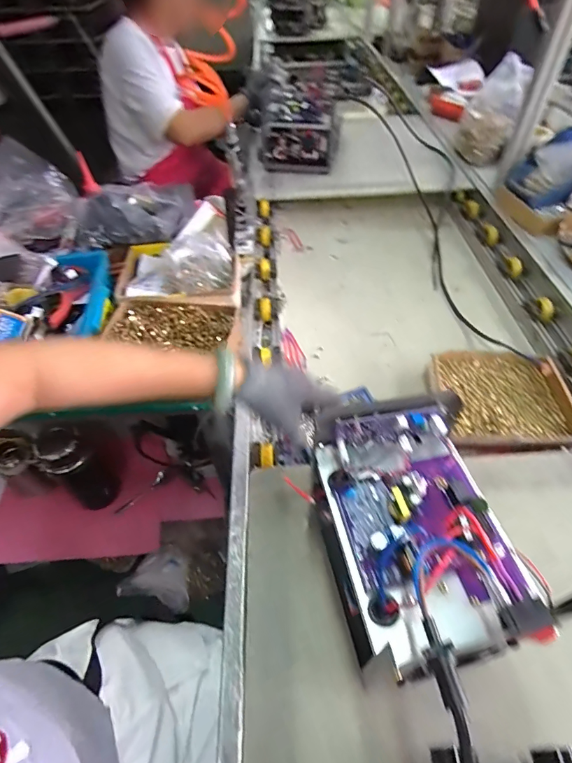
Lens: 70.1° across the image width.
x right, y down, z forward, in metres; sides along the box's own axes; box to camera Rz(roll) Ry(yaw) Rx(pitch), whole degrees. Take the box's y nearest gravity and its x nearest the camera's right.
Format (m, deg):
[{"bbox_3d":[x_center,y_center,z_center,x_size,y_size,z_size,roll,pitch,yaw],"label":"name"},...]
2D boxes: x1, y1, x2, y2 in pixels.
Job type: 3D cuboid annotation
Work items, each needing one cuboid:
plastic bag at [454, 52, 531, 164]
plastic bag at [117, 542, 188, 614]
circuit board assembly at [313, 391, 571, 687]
[{"bbox_3d":[0.584,-0.758,1.152,0.148,0.137,0.253,27,90,24],"label":"plastic bag"},{"bbox_3d":[-0.365,0.560,1.177,0.195,0.099,0.142,10,50,11],"label":"plastic bag"},{"bbox_3d":[0.113,0.118,0.356,0.157,0.080,0.212,-11,52,-4],"label":"circuit board assembly"}]

